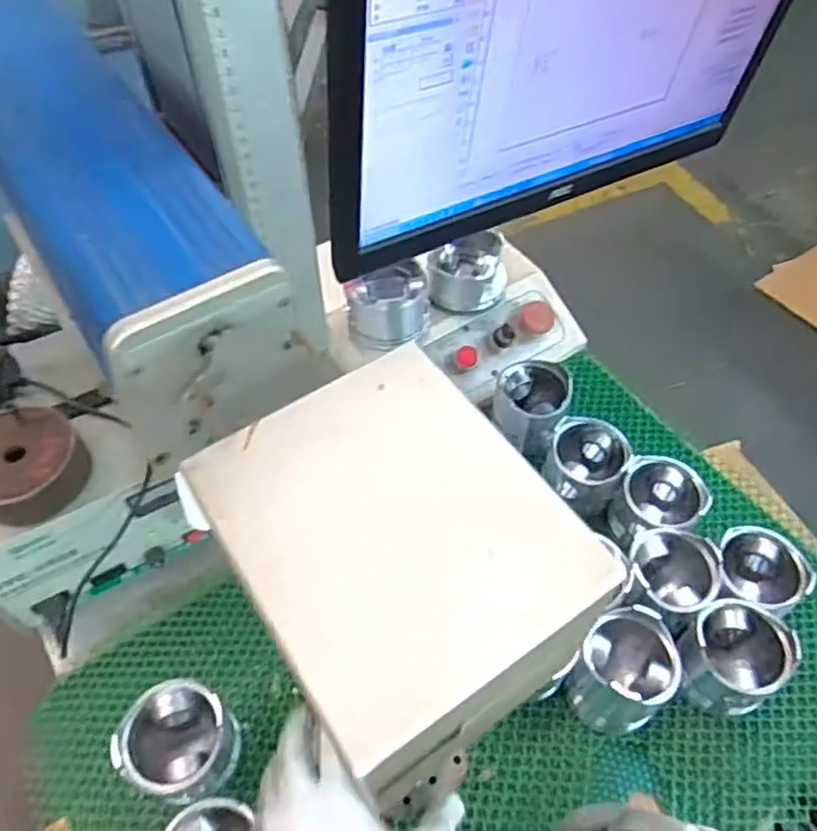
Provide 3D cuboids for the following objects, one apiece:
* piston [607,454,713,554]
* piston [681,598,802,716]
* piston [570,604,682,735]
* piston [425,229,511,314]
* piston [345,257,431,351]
[{"bbox_3d":[0.232,0.086,0.641,0.074,0.070,0.071,1,53,-2],"label":"piston"},{"bbox_3d":[0.268,0.201,0.563,0.068,0.076,0.074,1,53,-2],"label":"piston"},{"bbox_3d":[0.174,0.206,0.551,0.076,0.082,0.073,1,53,-2],"label":"piston"},{"bbox_3d":[0.070,-0.163,0.778,0.087,0.066,0.086,10,53,5],"label":"piston"},{"bbox_3d":[-0.021,-0.117,0.726,0.088,0.066,0.070,-6,54,-7],"label":"piston"}]

